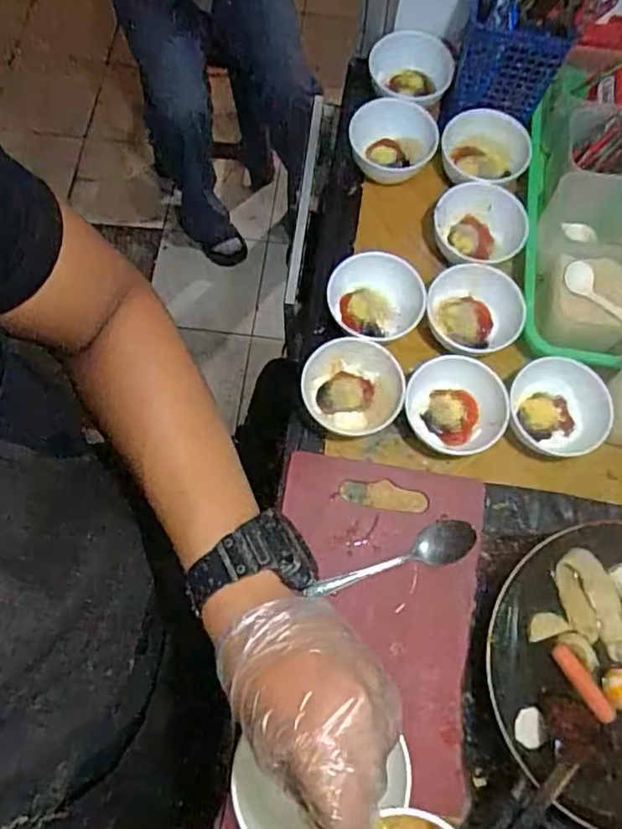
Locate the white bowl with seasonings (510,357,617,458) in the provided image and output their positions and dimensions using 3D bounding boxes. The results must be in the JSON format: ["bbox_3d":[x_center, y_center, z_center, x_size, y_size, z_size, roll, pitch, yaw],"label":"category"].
[{"bbox_3d":[0.232,-0.007,0.570,0.089,0.038,0.081,0,71,-1],"label":"white bowl with seasonings"}]

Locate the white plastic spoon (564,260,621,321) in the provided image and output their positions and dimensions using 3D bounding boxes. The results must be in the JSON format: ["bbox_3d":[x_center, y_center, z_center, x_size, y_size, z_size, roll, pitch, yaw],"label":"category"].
[{"bbox_3d":[0.278,-0.101,0.559,0.026,0.017,0.113,-27,58,-10],"label":"white plastic spoon"}]

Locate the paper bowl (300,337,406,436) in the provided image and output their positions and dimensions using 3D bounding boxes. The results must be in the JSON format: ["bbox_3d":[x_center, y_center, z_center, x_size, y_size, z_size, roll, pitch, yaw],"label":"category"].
[{"bbox_3d":[0.038,-0.023,0.580,0.092,0.048,0.085,0,71,-1],"label":"paper bowl"}]

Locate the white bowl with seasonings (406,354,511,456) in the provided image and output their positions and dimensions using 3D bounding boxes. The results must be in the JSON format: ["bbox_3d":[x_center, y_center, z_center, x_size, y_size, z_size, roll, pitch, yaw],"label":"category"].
[{"bbox_3d":[0.133,-0.008,0.575,0.091,0.042,0.085,0,71,-1],"label":"white bowl with seasonings"}]

